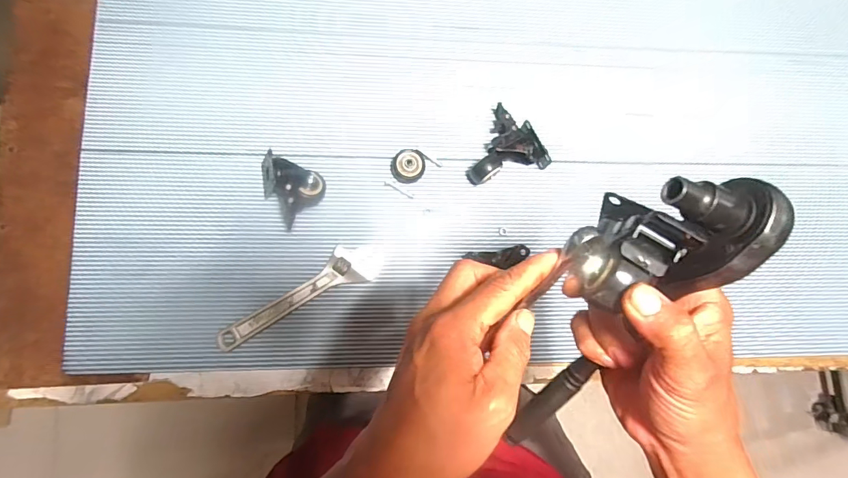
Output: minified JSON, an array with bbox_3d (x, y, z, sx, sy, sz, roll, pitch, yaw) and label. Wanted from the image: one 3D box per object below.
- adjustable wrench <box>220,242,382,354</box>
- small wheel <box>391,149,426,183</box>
[{"bbox_3d":[-0.138,0.065,0.495,0.196,0.011,0.046,-31,86,-9],"label":"adjustable wrench"},{"bbox_3d":[-0.019,-0.085,0.521,0.040,0.025,0.034,-5,82,-6],"label":"small wheel"}]

